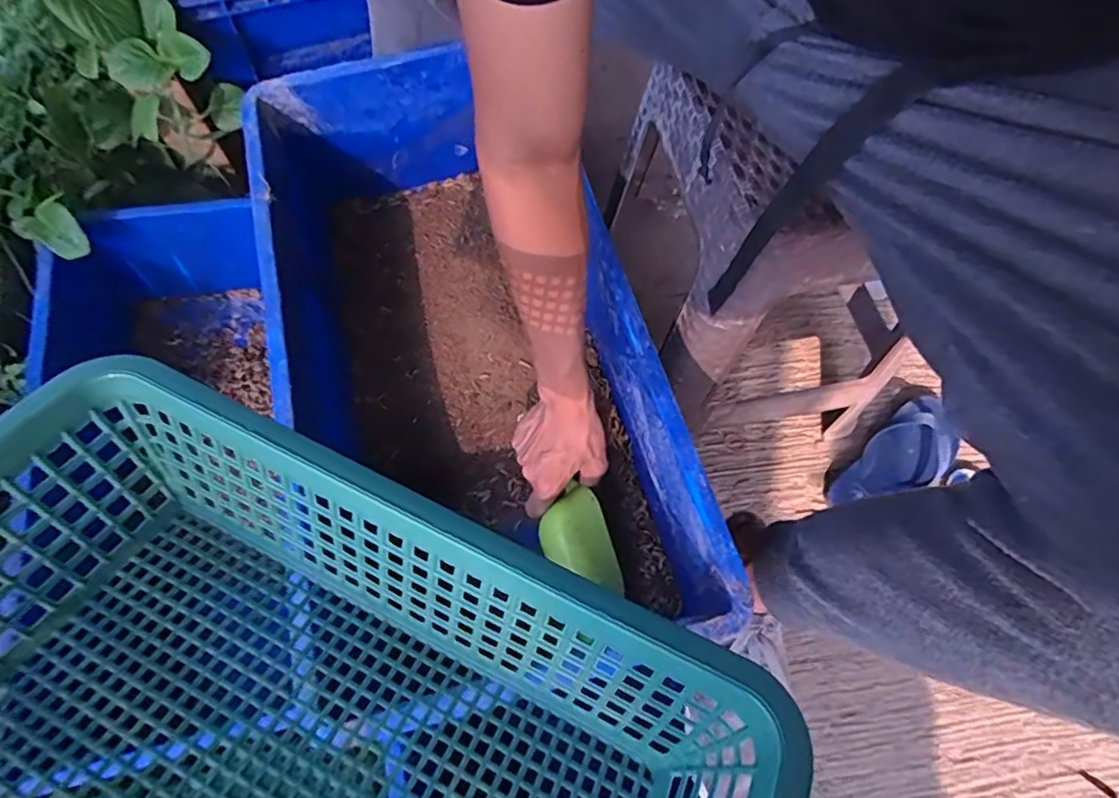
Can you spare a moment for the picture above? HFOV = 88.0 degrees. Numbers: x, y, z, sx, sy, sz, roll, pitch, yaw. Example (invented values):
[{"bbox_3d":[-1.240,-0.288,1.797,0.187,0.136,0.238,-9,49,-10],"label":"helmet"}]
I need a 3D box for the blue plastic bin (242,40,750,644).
[{"bbox_3d":[-0.102,-0.056,0.608,0.314,0.199,0.663,-17,68,-11],"label":"blue plastic bin"}]

